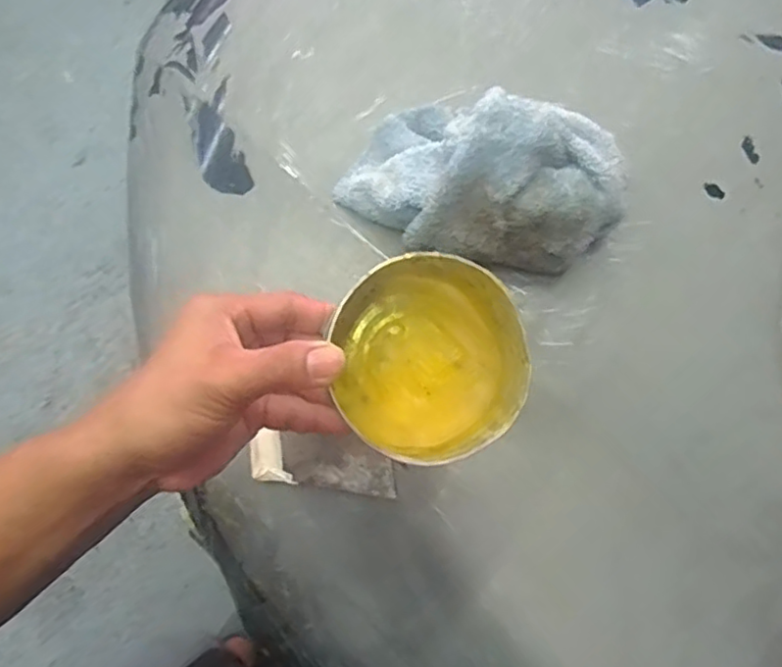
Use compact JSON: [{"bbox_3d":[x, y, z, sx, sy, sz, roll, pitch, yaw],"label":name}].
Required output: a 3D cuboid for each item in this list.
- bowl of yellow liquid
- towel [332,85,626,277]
[{"bbox_3d":[0.019,0.008,0.338,0.100,0.067,0.109,-18,76,-6],"label":"bowl of yellow liquid"},{"bbox_3d":[0.065,-0.116,0.460,0.203,0.093,0.128,11,75,2],"label":"towel"}]

